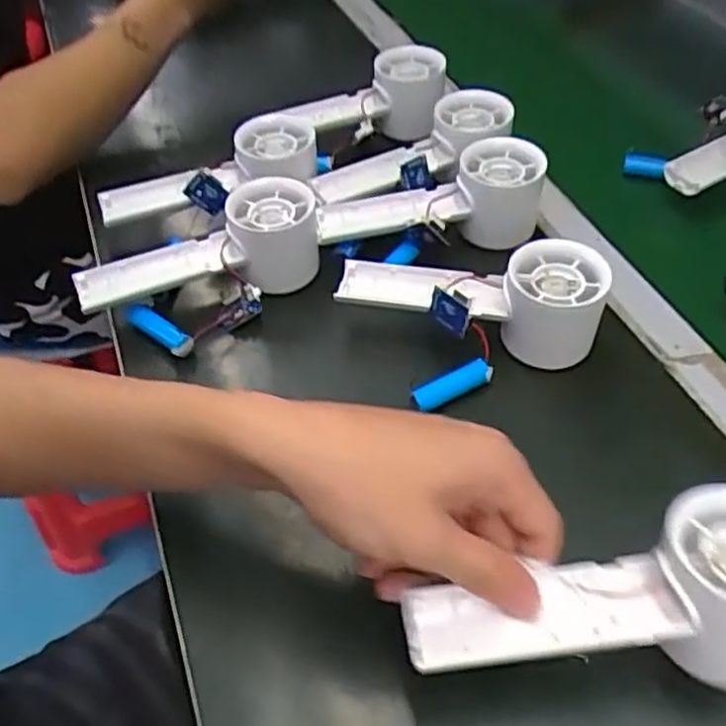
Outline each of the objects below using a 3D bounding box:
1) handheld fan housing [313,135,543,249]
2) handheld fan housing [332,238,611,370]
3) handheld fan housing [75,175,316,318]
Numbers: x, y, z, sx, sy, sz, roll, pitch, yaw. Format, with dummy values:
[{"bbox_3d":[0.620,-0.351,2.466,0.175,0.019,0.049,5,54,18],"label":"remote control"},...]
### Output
[{"bbox_3d":[0.045,-0.109,0.497,0.154,0.049,0.056,-8,49,-4],"label":"handheld fan housing"},{"bbox_3d":[0.061,-0.036,0.442,0.154,0.063,0.057,8,50,10],"label":"handheld fan housing"},{"bbox_3d":[-0.106,-0.072,0.476,0.152,0.051,0.064,-10,49,-6],"label":"handheld fan housing"}]

